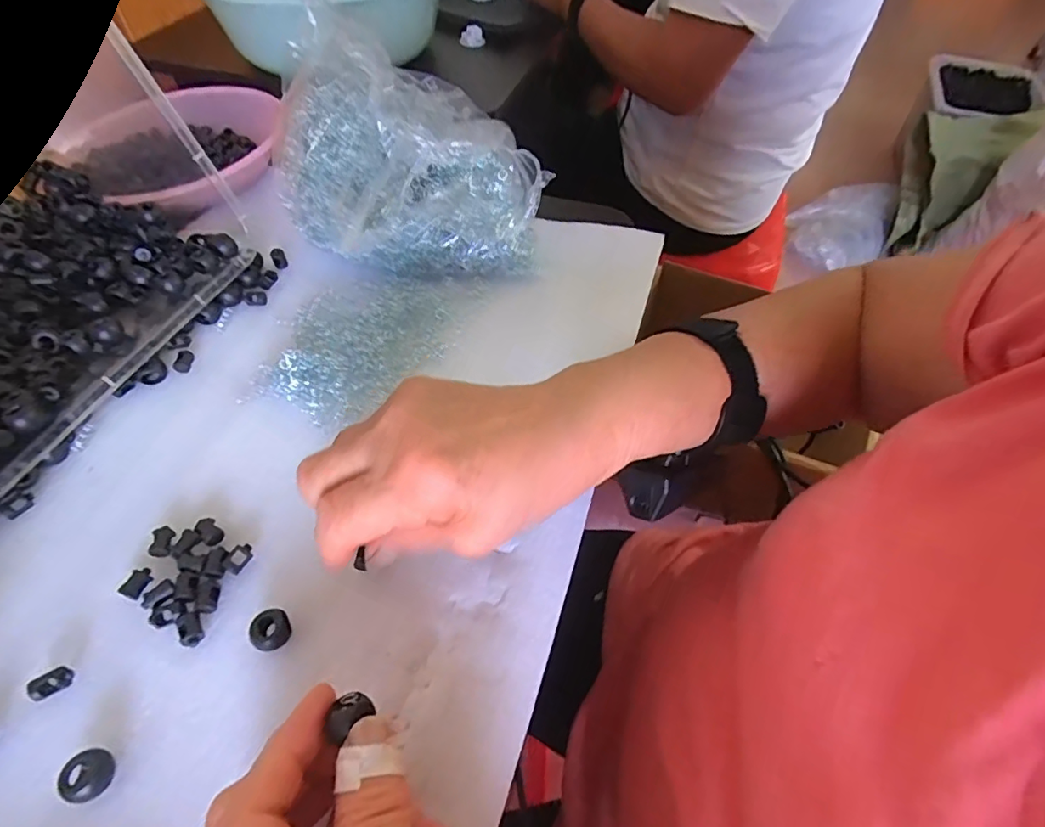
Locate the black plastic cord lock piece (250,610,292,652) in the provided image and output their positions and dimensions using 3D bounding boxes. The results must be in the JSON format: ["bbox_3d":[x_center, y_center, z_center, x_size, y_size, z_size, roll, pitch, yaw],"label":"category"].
[{"bbox_3d":[-0.115,0.100,0.249,0.015,0.012,0.017,31,59,19],"label":"black plastic cord lock piece"}]

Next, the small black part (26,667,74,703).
[{"bbox_3d":[-0.206,0.118,0.236,0.015,0.007,0.009,-33,62,-24],"label":"small black part"}]

